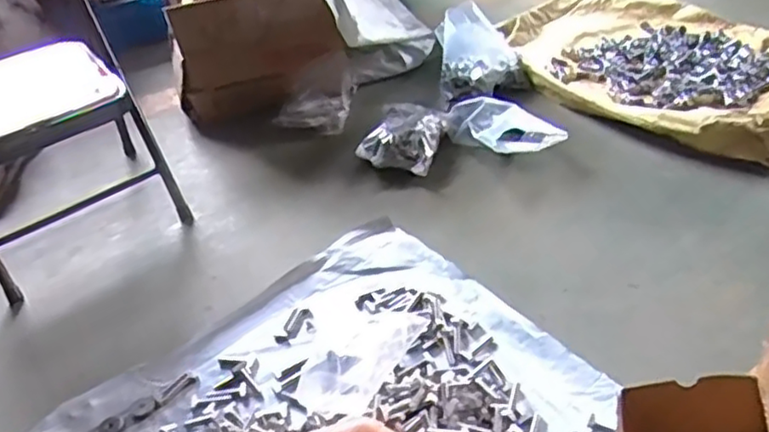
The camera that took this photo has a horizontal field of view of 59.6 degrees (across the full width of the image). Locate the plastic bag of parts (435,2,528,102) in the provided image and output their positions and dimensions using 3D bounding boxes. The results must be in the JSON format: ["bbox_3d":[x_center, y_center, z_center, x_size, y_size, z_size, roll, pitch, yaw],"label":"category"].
[{"bbox_3d":[0.193,-0.327,1.331,0.115,0.180,0.195,24,49,38],"label":"plastic bag of parts"}]

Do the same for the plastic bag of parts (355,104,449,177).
[{"bbox_3d":[0.035,-0.149,1.261,0.141,0.062,0.151,11,43,21],"label":"plastic bag of parts"}]

